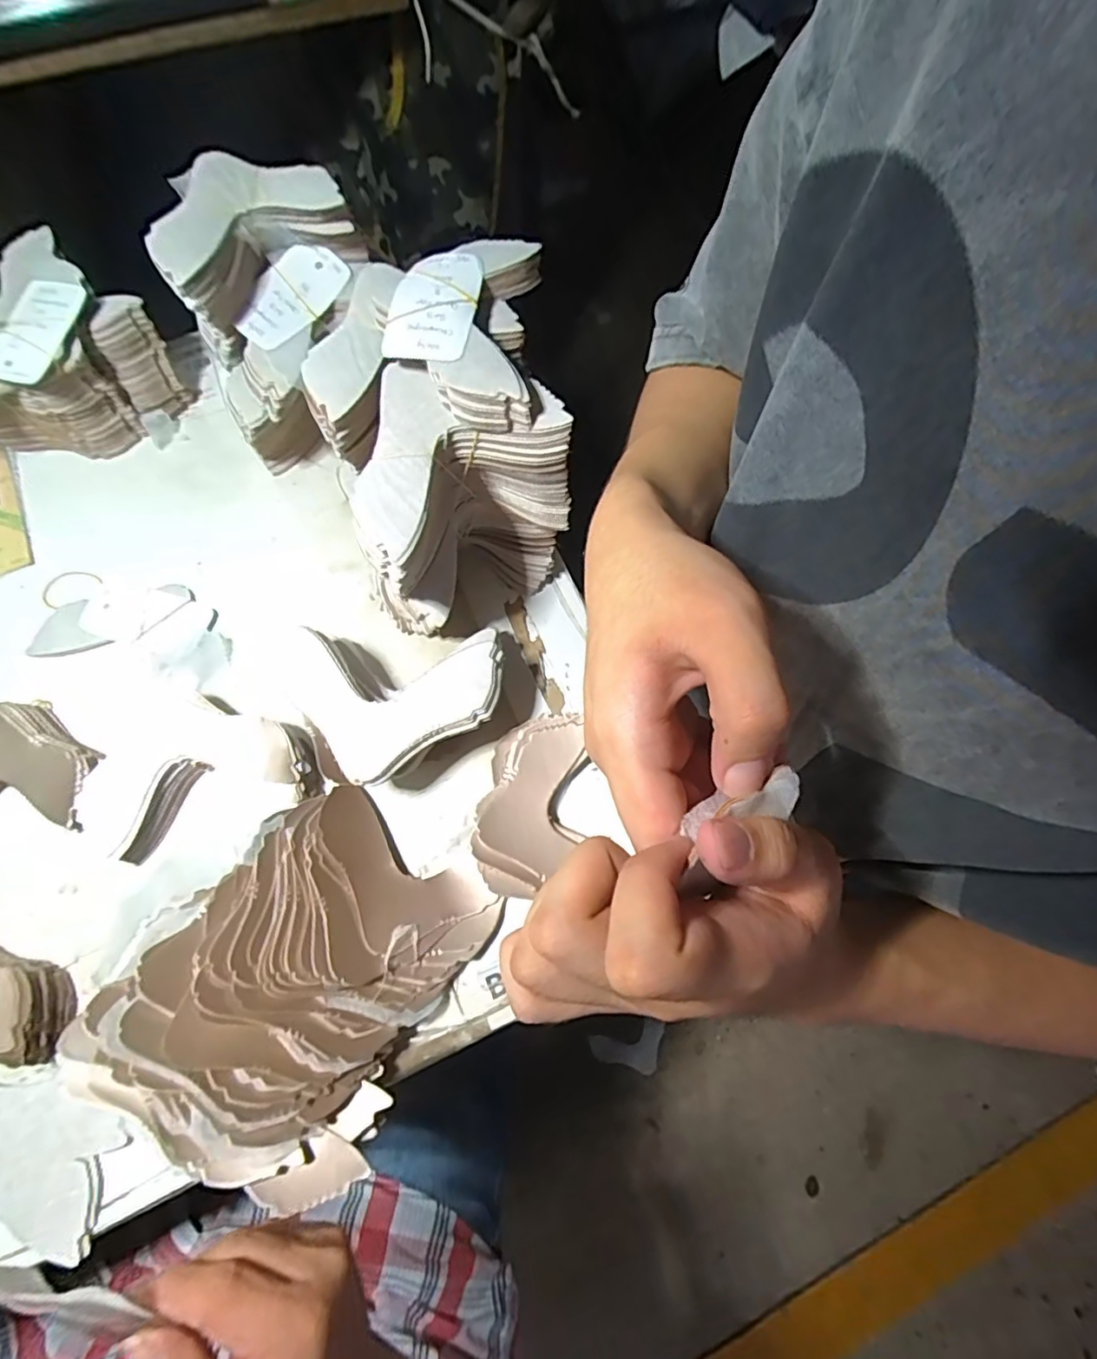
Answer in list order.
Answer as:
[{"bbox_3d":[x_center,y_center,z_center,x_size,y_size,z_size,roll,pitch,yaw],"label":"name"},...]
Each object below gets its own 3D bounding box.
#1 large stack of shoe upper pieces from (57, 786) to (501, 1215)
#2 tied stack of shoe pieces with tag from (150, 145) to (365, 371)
[{"bbox_3d":[-0.167,0.186,0.388,0.197,0.081,0.211,25,73,7],"label":"large stack of shoe upper pieces"},{"bbox_3d":[-0.217,-0.328,0.447,0.137,0.072,0.114,-21,73,-9],"label":"tied stack of shoe pieces with tag"}]

